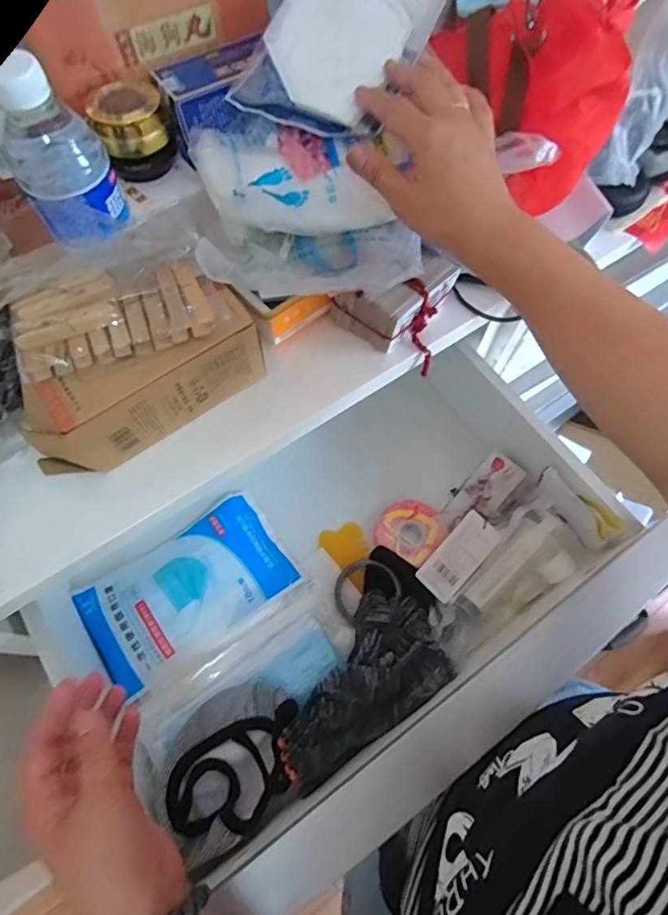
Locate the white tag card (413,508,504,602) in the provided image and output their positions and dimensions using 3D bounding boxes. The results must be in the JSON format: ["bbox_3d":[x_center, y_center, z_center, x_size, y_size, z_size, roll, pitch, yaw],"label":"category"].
[{"bbox_3d":[0.136,0.107,0.543,0.045,0.004,0.099,42,79,14],"label":"white tag card"}]

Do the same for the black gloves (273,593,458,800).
[{"bbox_3d":[0.021,0.203,0.462,0.176,0.081,0.098,-33,71,-14],"label":"black gloves"}]

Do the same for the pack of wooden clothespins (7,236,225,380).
[{"bbox_3d":[-0.161,-0.113,0.374,0.143,0.031,0.068,-18,68,-8],"label":"pack of wooden clothespins"}]

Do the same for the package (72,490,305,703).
[{"bbox_3d":[-0.152,0.137,0.528,0.207,0.028,0.122,-34,71,-14],"label":"package"}]

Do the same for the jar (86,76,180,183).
[{"bbox_3d":[-0.166,-0.275,0.419,0.063,0.051,0.054,-27,69,-12],"label":"jar"}]

